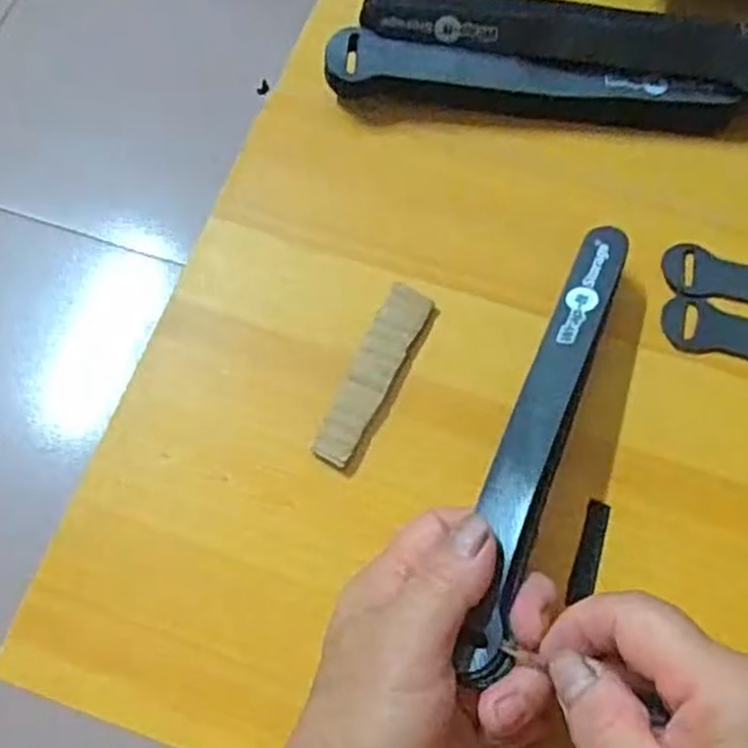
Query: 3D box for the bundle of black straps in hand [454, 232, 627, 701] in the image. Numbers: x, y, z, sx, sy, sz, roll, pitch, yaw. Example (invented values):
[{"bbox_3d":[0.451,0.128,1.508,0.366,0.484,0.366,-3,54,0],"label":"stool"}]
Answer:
[{"bbox_3d":[0.066,0.016,0.300,0.024,0.014,0.193,21,63,5],"label":"bundle of black straps in hand"}]

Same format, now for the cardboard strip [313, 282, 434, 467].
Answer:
[{"bbox_3d":[-0.001,-0.001,0.342,0.019,0.006,0.087,26,73,7],"label":"cardboard strip"}]

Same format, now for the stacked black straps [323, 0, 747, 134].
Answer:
[{"bbox_3d":[0.089,-0.151,0.374,0.220,0.039,0.044,6,72,1],"label":"stacked black straps"}]

